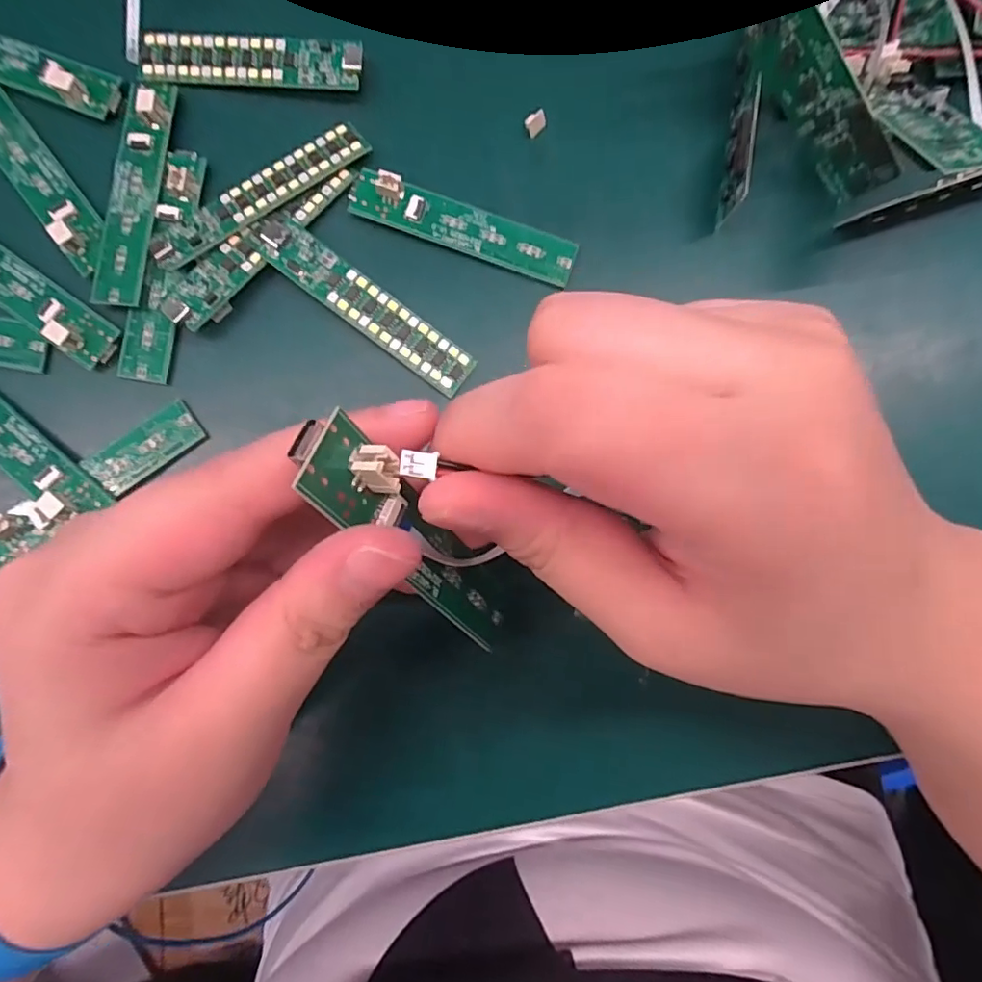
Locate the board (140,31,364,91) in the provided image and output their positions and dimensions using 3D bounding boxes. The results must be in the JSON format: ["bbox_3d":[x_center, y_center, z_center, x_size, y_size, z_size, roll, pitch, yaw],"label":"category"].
[{"bbox_3d":[-0.086,-0.155,0.202,0.080,0.004,0.017,4,95,2],"label":"board"}]

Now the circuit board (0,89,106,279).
[{"bbox_3d":[-0.161,-0.112,0.197,0.017,0.009,0.079,-39,87,-4],"label":"circuit board"}]

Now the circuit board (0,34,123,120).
[{"bbox_3d":[-0.173,-0.154,0.199,0.079,0.007,0.017,20,86,0],"label":"circuit board"}]

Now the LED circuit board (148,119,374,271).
[{"bbox_3d":[-0.082,-0.105,0.199,0.083,0.005,0.018,-37,87,-4],"label":"LED circuit board"}]

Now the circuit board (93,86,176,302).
[{"bbox_3d":[-0.126,-0.106,0.195,0.017,0.010,0.081,8,85,-1],"label":"circuit board"}]

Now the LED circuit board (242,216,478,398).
[{"bbox_3d":[-0.046,-0.067,0.198,0.089,0.006,0.017,36,85,2],"label":"LED circuit board"}]

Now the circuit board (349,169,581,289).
[{"bbox_3d":[-0.010,-0.096,0.203,0.083,0.006,0.018,19,84,-3],"label":"circuit board"}]

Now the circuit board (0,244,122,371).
[{"bbox_3d":[-0.166,-0.072,0.193,0.080,0.007,0.018,36,85,2],"label":"circuit board"}]

